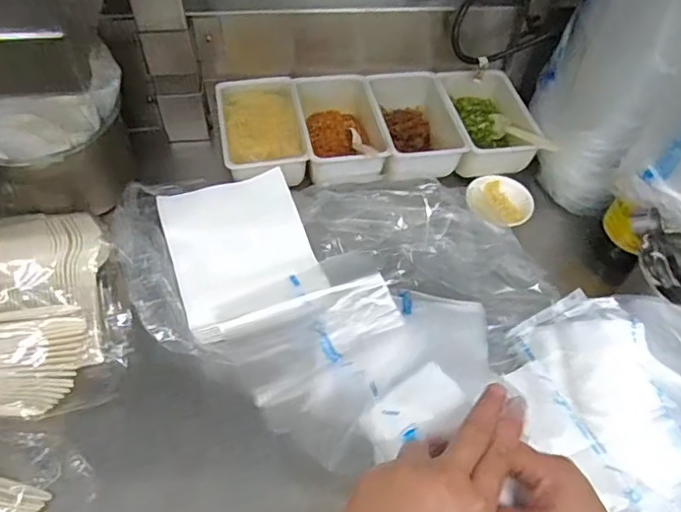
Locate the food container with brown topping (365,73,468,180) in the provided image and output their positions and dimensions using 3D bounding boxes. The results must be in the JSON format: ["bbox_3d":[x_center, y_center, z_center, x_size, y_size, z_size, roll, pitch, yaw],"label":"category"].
[{"bbox_3d":[0.083,-0.147,0.643,0.089,0.067,0.153,-5,54,-5],"label":"food container with brown topping"}]

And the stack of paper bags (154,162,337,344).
[{"bbox_3d":[-0.092,-0.004,0.521,0.127,0.027,0.153,-18,56,-14],"label":"stack of paper bags"}]

